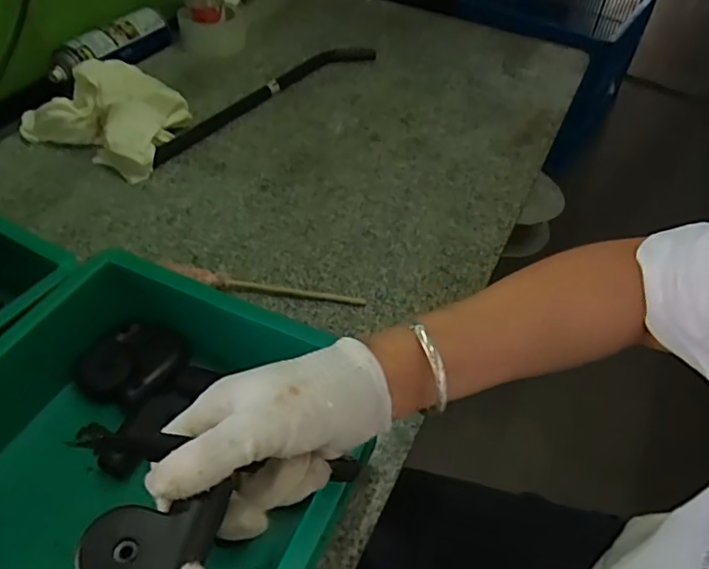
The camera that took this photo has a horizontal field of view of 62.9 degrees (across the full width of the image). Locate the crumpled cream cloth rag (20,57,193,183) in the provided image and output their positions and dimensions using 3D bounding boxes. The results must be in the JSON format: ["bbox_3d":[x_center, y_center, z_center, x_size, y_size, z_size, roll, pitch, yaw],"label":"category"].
[{"bbox_3d":[-0.296,-0.222,0.713,0.195,0.076,0.154,21,49,14],"label":"crumpled cream cloth rag"}]

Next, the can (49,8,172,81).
[{"bbox_3d":[-0.357,-0.356,0.860,0.051,0.056,0.200,32,51,23],"label":"can"}]

